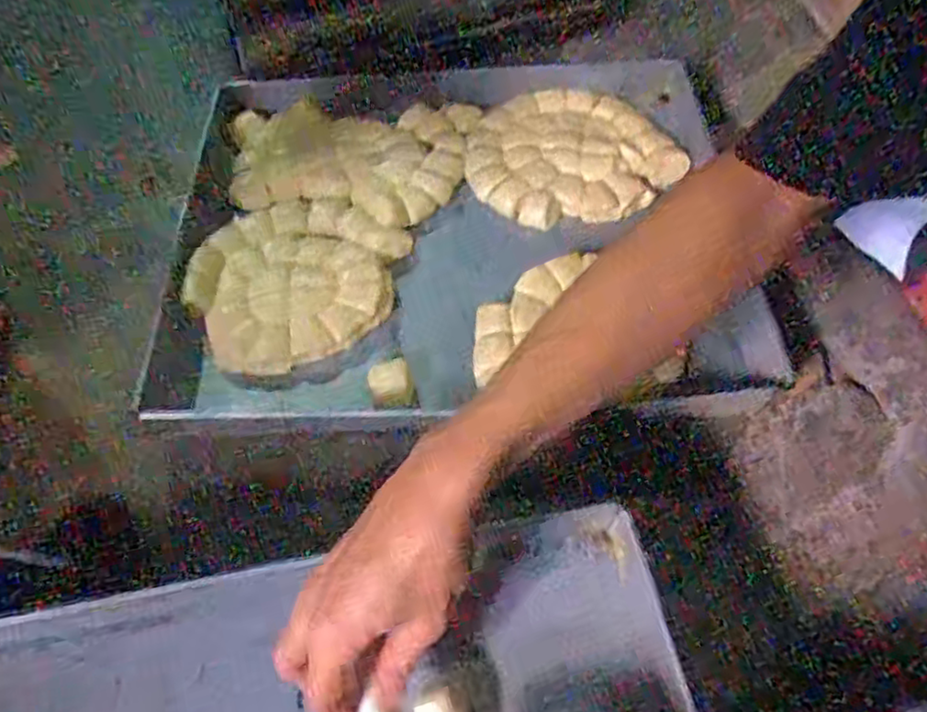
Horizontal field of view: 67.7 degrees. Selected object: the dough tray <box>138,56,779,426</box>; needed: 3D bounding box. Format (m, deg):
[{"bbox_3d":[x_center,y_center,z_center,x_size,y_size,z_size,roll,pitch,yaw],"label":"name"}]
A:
[{"bbox_3d":[-0.007,-0.124,0.663,0.527,0.061,0.408,-5,63,-3],"label":"dough tray"}]

